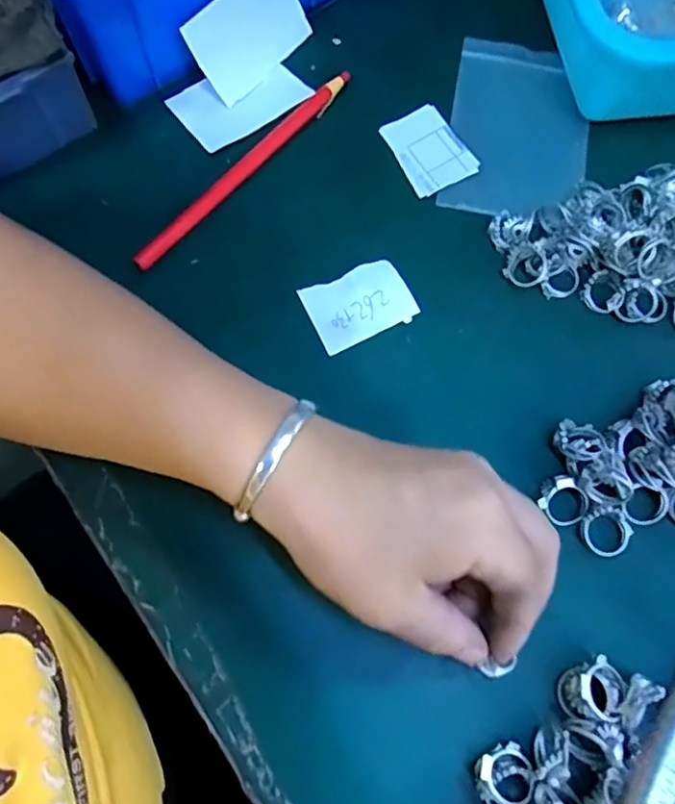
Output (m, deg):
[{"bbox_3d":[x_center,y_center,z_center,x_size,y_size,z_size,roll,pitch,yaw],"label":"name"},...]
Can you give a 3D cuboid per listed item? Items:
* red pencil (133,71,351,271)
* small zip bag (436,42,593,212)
[{"bbox_3d":[-0.049,-0.130,0.337,0.010,0.009,0.165,40,75,12],"label":"red pencil"},{"bbox_3d":[0.104,-0.158,0.350,0.076,0.008,0.123,11,71,3],"label":"small zip bag"}]

